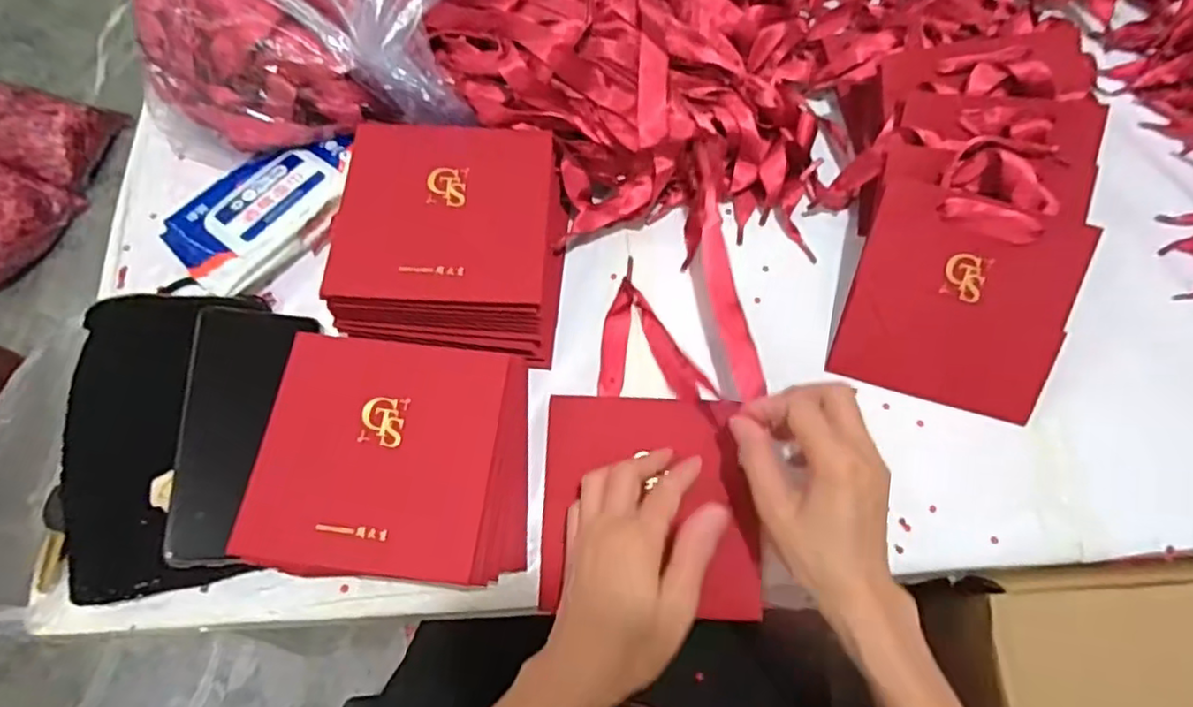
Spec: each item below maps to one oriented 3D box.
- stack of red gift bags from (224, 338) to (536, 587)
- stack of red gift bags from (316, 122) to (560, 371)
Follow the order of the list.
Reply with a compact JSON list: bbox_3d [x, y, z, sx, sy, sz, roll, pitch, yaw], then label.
[{"bbox_3d":[-0.125,0.068,0.421,0.153,0.064,0.143,1,71,3],"label":"stack of red gift bags"},{"bbox_3d":[-0.100,-0.076,0.466,0.142,0.075,0.156,1,71,3],"label":"stack of red gift bags"}]

